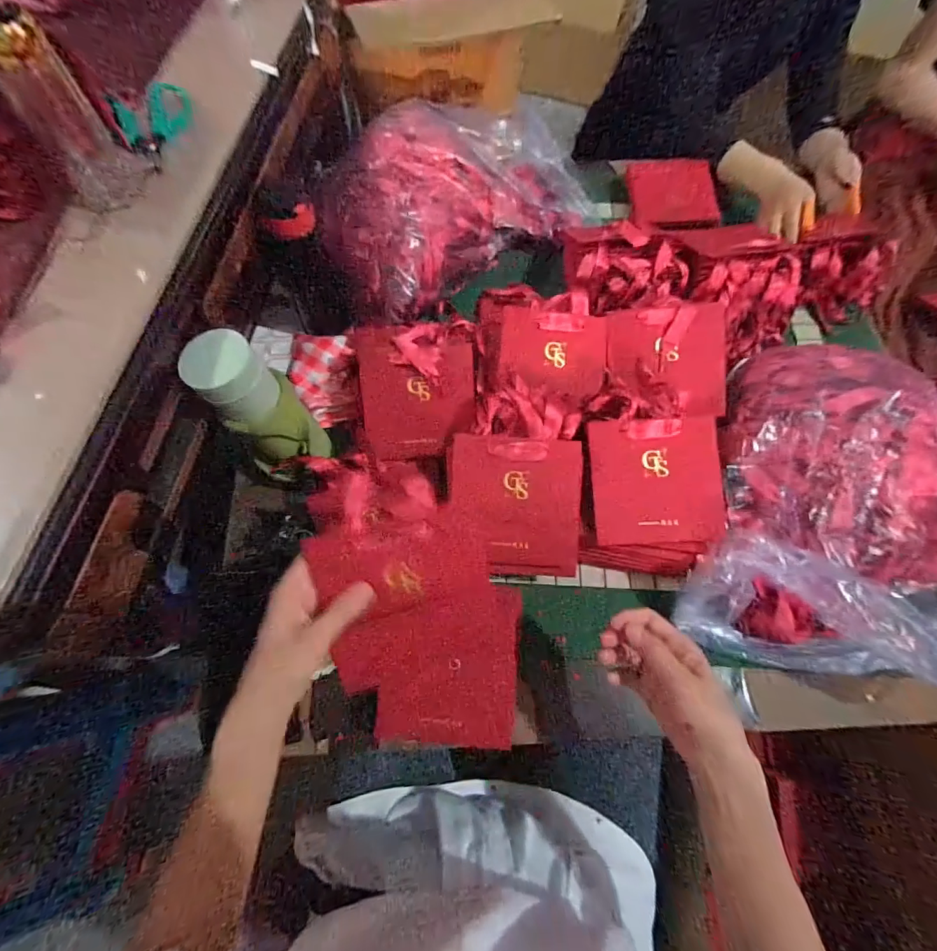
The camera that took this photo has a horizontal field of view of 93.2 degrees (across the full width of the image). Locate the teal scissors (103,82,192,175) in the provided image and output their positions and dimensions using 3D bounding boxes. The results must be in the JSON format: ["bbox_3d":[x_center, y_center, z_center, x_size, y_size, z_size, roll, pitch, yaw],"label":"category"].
[{"bbox_3d":[-0.331,-0.370,0.471,0.075,0.025,0.119,-19,69,-9],"label":"teal scissors"}]

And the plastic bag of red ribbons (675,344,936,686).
[{"bbox_3d":[0.411,0.029,0.509,0.242,0.145,0.370,18,68,6],"label":"plastic bag of red ribbons"}]

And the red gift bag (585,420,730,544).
[{"bbox_3d":[0.212,0.006,0.503,0.135,0.016,0.139,-6,89,14],"label":"red gift bag"}]

